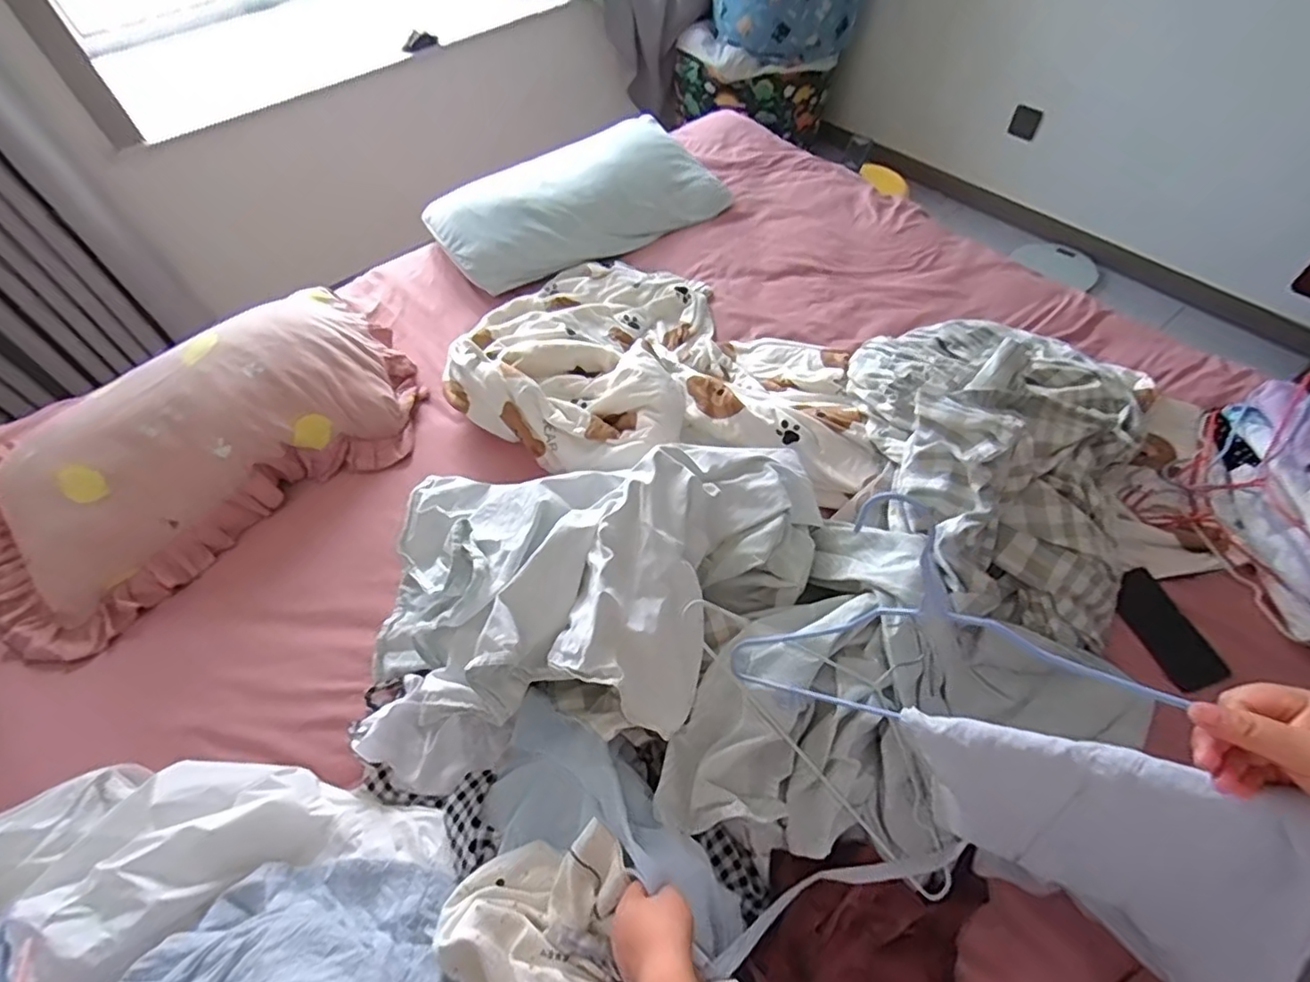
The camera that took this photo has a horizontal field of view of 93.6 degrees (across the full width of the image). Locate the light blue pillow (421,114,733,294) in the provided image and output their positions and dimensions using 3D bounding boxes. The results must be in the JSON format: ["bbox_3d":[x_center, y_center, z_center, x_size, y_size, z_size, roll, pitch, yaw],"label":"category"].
[{"bbox_3d":[-0.186,-0.696,1.423,0.658,0.110,0.351,-30,58,-16],"label":"light blue pillow"}]

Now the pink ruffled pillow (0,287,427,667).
[{"bbox_3d":[-0.780,-0.112,1.029,0.718,0.142,0.508,-36,60,-20],"label":"pink ruffled pillow"}]

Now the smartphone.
[{"bbox_3d":[0.691,0.186,0.833,0.081,0.014,0.158,-18,56,-8],"label":"smartphone"}]

